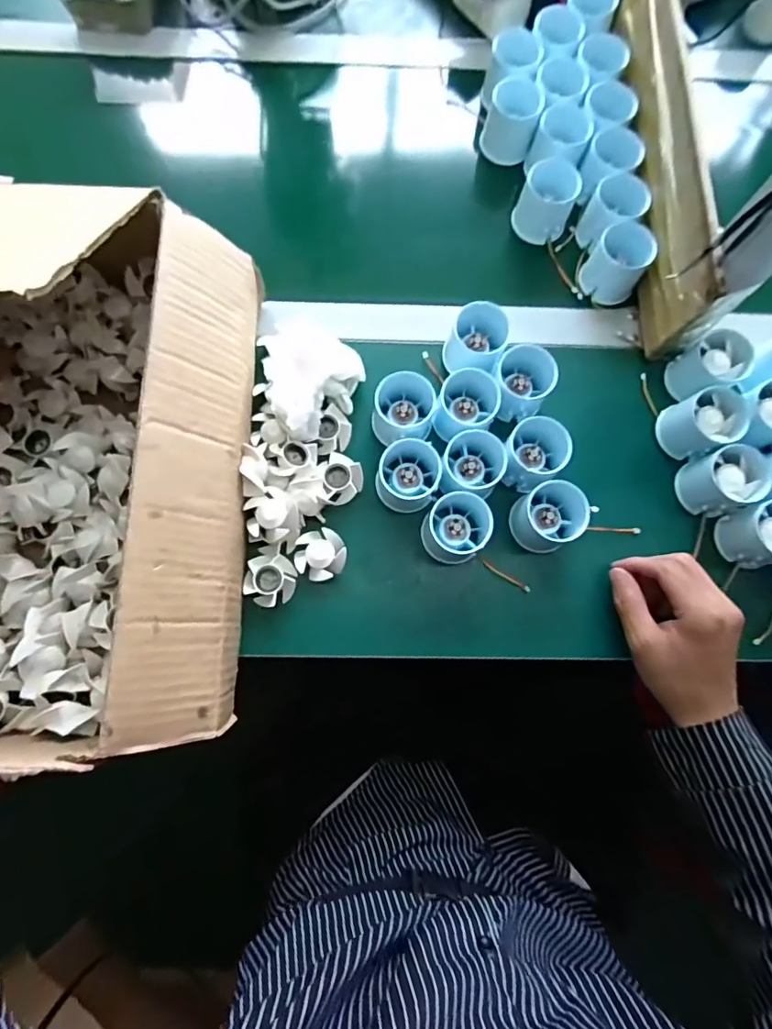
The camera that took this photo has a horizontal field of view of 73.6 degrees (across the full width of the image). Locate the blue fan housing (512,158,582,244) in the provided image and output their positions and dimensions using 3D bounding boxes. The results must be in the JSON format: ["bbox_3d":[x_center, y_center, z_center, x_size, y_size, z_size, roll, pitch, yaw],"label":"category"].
[{"bbox_3d":[0.159,-0.308,0.510,0.052,0.048,0.049,0,77,-2],"label":"blue fan housing"}]

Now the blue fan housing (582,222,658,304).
[{"bbox_3d":[0.222,-0.241,0.496,0.053,0.045,0.059,32,78,6],"label":"blue fan housing"}]

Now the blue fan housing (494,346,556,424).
[{"bbox_3d":[0.121,-0.119,0.464,0.052,0.045,0.053,0,77,-2],"label":"blue fan housing"}]

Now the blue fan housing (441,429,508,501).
[{"bbox_3d":[0.079,-0.047,0.453,0.056,0.049,0.055,3,77,-1],"label":"blue fan housing"}]

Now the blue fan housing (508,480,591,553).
[{"bbox_3d":[0.138,0.001,0.440,0.050,0.047,0.054,0,77,-2],"label":"blue fan housing"}]

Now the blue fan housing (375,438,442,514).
[{"bbox_3d":[0.020,-0.037,0.449,0.055,0.044,0.061,3,77,-1],"label":"blue fan housing"}]

